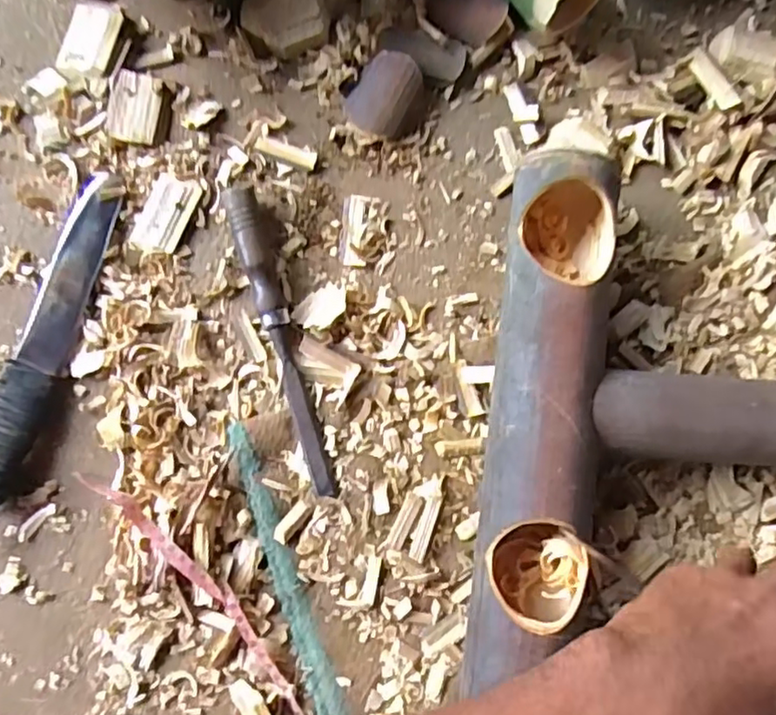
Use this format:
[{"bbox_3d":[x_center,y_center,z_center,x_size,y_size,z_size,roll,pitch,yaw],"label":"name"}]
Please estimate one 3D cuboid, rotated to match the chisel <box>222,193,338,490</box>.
[{"bbox_3d":[-0.081,-0.014,0.476,0.021,0.022,0.239,-16,84,-4],"label":"chisel"}]

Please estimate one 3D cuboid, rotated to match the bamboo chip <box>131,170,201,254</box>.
[{"bbox_3d":[-0.172,-0.111,0.495,0.036,0.009,0.062,24,83,1],"label":"bamboo chip"}]

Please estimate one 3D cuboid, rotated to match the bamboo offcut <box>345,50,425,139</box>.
[{"bbox_3d":[-0.001,-0.205,0.502,0.053,0.026,0.062,35,83,2],"label":"bamboo offcut"}]

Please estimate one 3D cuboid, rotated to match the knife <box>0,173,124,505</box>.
[{"bbox_3d":[-0.255,-0.012,0.469,0.039,0.022,0.265,16,83,0],"label":"knife"}]

